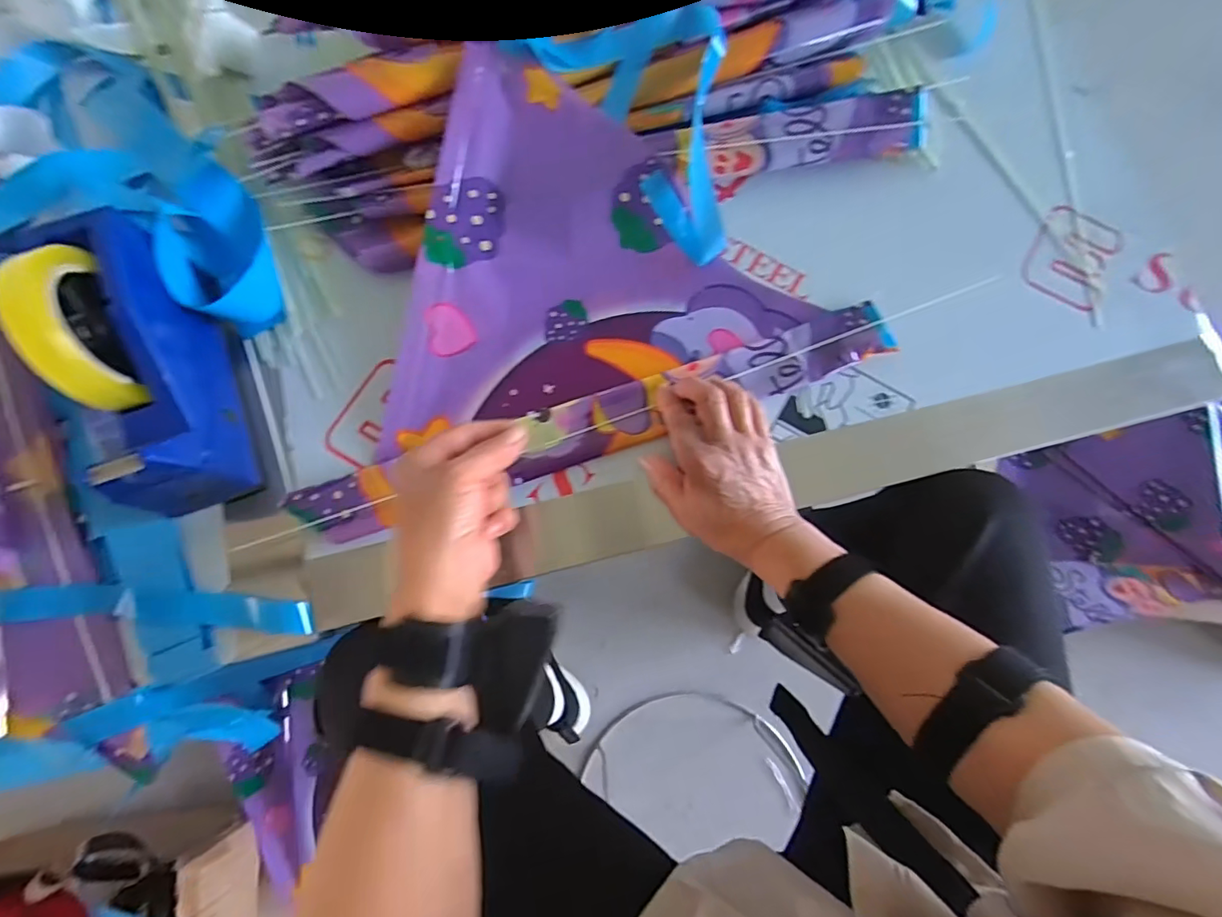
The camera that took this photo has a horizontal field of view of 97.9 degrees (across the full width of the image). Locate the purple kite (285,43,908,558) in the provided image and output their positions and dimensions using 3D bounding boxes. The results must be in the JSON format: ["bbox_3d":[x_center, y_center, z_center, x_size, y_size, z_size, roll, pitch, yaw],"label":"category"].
[{"bbox_3d":[-0.049,-0.160,0.442,0.452,0.029,0.321,-18,88,-5],"label":"purple kite"}]

